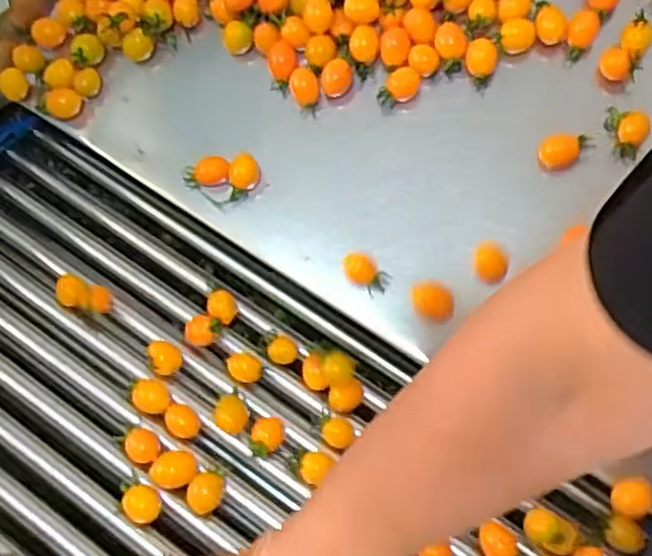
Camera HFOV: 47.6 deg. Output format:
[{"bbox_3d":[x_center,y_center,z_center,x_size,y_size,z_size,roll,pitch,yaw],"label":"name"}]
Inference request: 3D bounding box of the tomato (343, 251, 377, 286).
[{"bbox_3d":[0.026,-0.007,0.571,0.025,0.028,0.027,0,71,1],"label":"tomato"}]

